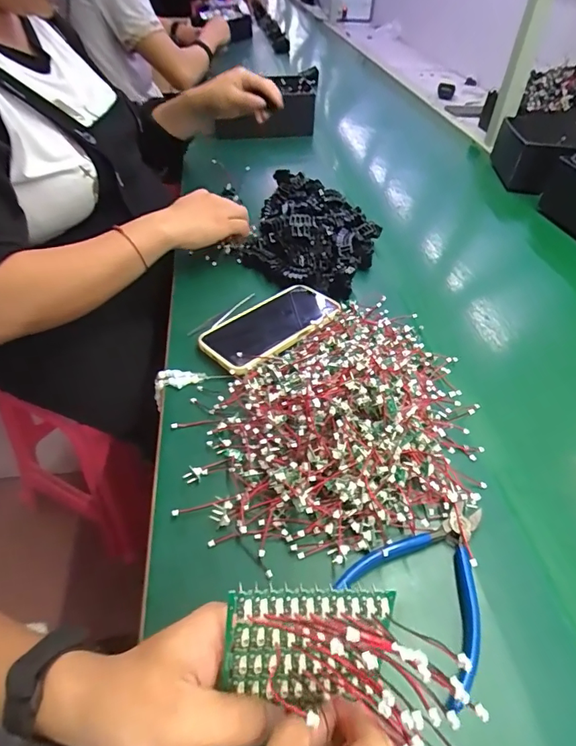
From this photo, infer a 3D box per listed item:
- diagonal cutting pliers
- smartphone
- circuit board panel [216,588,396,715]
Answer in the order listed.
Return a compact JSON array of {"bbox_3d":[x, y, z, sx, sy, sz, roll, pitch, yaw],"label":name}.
[{"bbox_3d":[0.113,0.156,0.341,0.121,0.022,0.102,-33,54,-31],"label":"diagonal cutting pliers"},{"bbox_3d":[-0.019,-0.059,0.530,0.165,0.008,0.085,-31,53,-30],"label":"smartphone"},{"bbox_3d":[0.009,0.139,0.224,0.079,0.065,0.015,6,13,0],"label":"circuit board panel"}]

